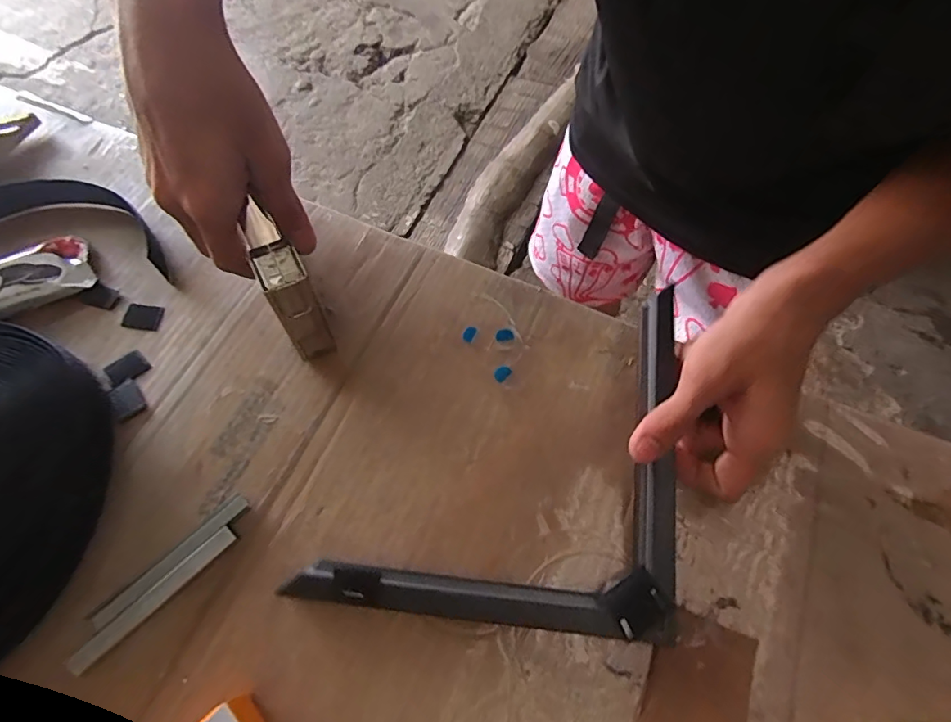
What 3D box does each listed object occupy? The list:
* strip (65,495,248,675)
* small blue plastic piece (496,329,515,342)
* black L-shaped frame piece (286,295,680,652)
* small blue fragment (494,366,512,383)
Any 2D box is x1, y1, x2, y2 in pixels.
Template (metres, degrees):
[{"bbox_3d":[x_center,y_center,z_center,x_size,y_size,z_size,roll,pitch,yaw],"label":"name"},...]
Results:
[{"bbox_3d":[-0.164,0.115,0.258,0.020,0.008,0.100,41,70,17],"label":"strip"},{"bbox_3d":[0.020,-0.018,0.332,0.012,0.004,0.009,-7,64,-5],"label":"small blue plastic piece"},{"bbox_3d":[0.015,0.042,0.277,0.192,0.033,0.188,7,64,2],"label":"black L-shaped frame piece"},{"bbox_3d":[0.018,0.008,0.320,0.009,0.004,0.012,41,70,17],"label":"small blue fragment"}]

